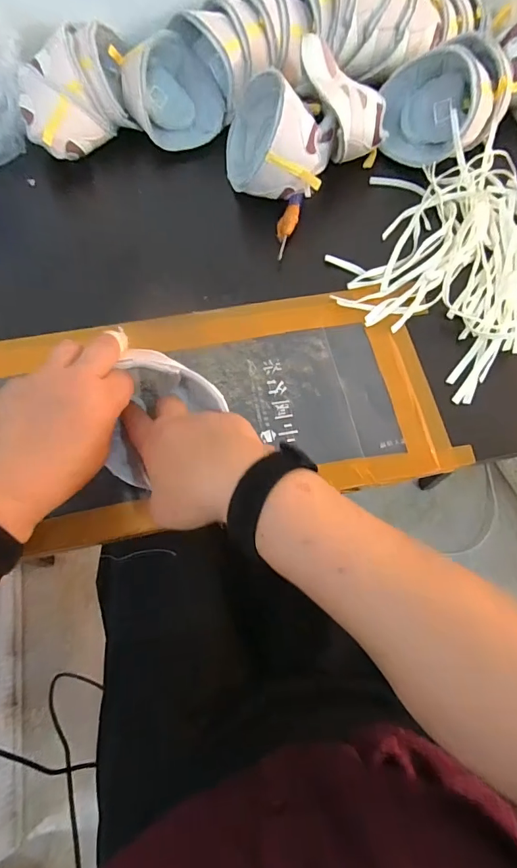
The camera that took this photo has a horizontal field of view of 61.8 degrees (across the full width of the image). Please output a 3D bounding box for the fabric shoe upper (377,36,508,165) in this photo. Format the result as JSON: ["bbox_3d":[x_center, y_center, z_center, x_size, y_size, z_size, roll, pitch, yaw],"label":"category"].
[{"bbox_3d":[0.212,-0.379,0.498,0.139,0.085,0.122,18,68,7],"label":"fabric shoe upper"}]

